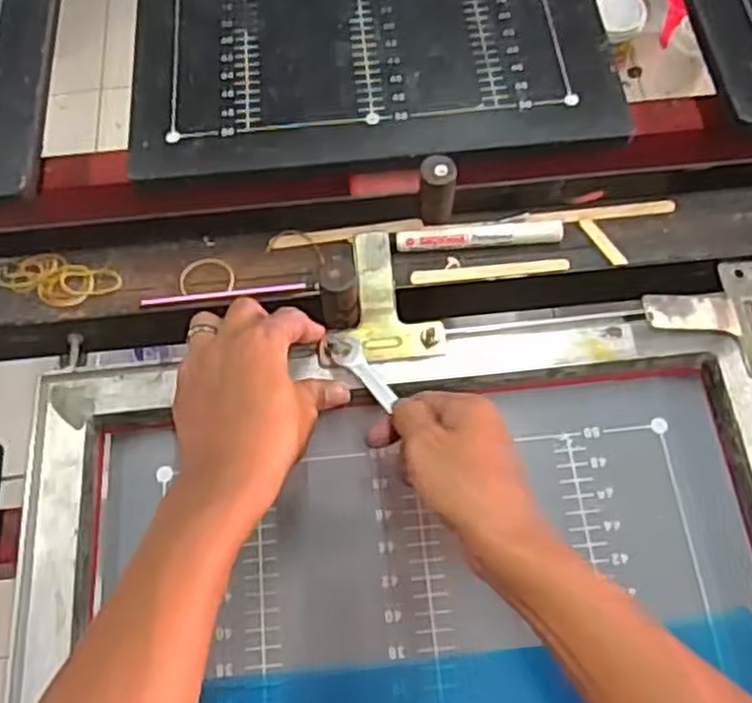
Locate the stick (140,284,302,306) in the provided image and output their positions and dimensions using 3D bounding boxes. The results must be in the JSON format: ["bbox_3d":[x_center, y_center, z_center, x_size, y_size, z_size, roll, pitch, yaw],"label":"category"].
[{"bbox_3d":[-0.107,-0.040,0.543,0.114,0.004,0.008,-6,64,-2],"label":"stick"}]

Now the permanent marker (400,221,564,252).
[{"bbox_3d":[0.074,-0.082,0.549,0.116,0.010,0.018,-3,64,0],"label":"permanent marker"}]

